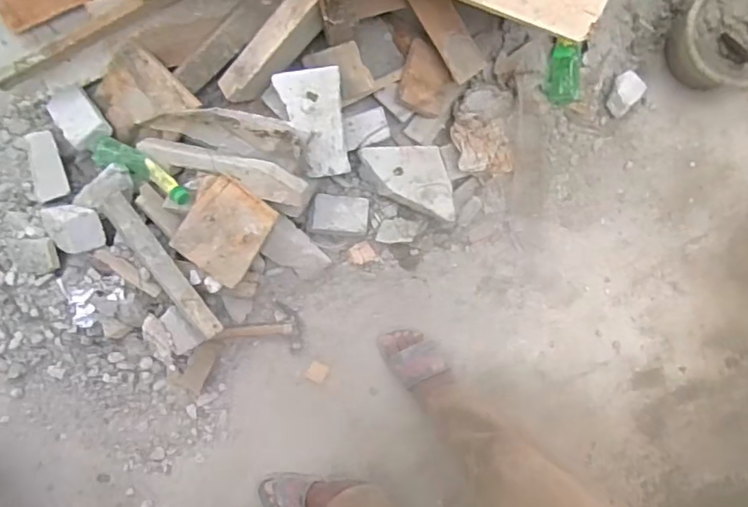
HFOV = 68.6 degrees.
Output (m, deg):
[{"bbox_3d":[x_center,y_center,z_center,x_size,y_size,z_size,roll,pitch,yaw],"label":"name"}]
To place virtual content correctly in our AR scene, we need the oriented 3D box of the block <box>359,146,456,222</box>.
[{"bbox_3d":[0.057,-0.149,1.141,0.219,0.052,0.154,-1,93,-1],"label":"block"}]

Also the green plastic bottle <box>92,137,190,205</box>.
[{"bbox_3d":[-0.456,-0.163,1.090,0.223,0.067,0.063,28,91,16],"label":"green plastic bottle"}]

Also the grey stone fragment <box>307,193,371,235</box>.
[{"bbox_3d":[-0.073,-0.082,1.160,0.122,0.025,0.087,4,110,0],"label":"grey stone fragment"}]

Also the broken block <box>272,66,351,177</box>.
[{"bbox_3d":[-0.113,-0.248,1.046,0.115,0.029,0.195,-10,93,-1],"label":"broken block"}]

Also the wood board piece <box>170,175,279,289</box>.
[{"bbox_3d":[-0.295,-0.046,1.074,0.154,0.022,0.188,35,106,0],"label":"wood board piece"}]

